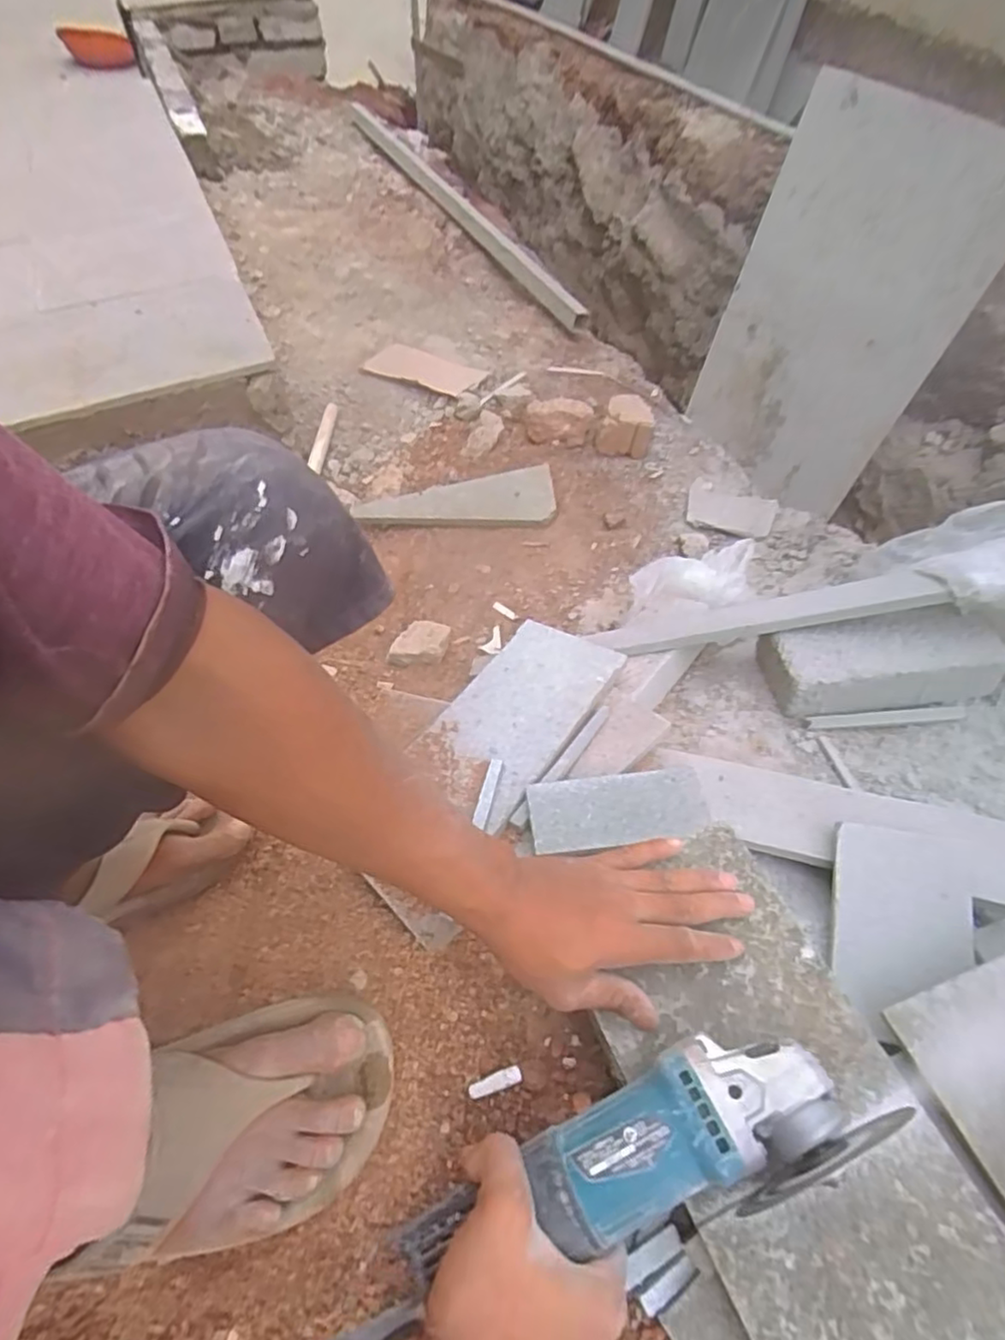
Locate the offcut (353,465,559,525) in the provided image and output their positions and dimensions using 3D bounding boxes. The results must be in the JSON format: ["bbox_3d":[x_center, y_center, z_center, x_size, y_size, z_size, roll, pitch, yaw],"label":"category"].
[{"bbox_3d":[-0.070,-0.259,0.959,0.286,0.025,0.114,-2,51,-4],"label":"offcut"}]

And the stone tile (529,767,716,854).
[{"bbox_3d":[0.100,0.120,0.552,0.150,0.012,0.064,-4,52,-5],"label":"stone tile"}]

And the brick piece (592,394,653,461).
[{"bbox_3d":[0.194,-0.388,1.024,0.086,0.051,0.080,9,52,5],"label":"brick piece"}]

